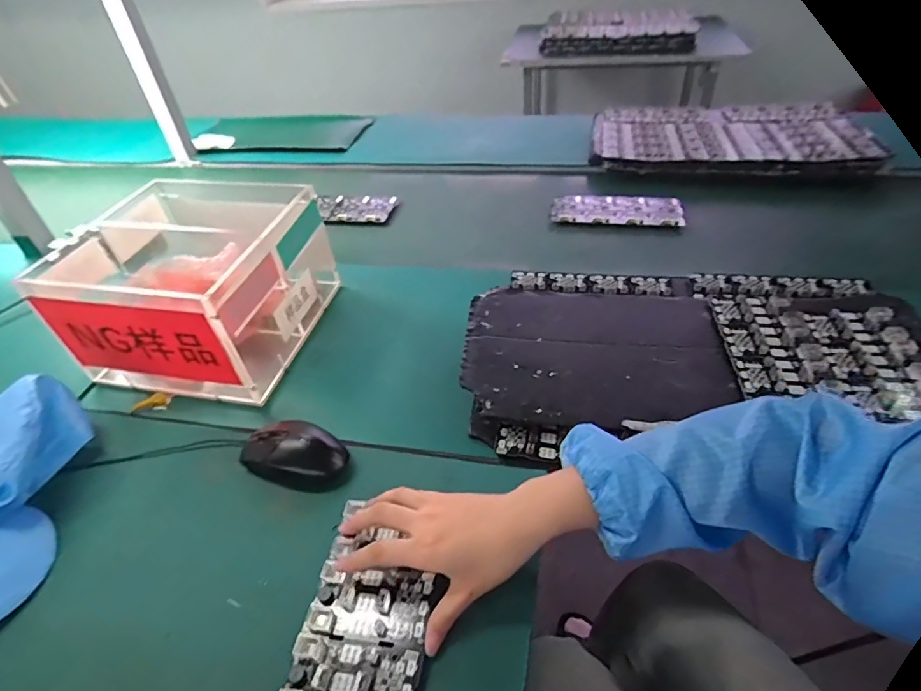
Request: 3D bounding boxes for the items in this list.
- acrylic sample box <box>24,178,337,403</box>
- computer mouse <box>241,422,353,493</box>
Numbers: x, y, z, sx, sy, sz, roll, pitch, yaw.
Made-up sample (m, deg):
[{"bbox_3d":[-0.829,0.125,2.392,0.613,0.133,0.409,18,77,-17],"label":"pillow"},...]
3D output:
[{"bbox_3d":[-0.351,-0.086,0.689,0.281,0.158,0.262,4,42,11],"label":"acrylic sample box"},{"bbox_3d":[-0.167,0.112,0.526,0.112,0.036,0.062,14,44,20],"label":"computer mouse"}]

